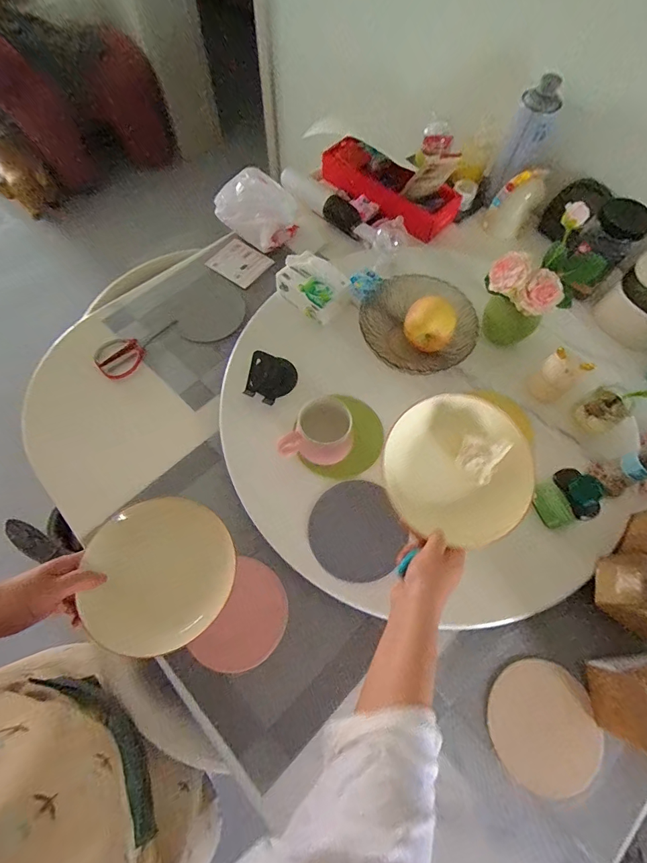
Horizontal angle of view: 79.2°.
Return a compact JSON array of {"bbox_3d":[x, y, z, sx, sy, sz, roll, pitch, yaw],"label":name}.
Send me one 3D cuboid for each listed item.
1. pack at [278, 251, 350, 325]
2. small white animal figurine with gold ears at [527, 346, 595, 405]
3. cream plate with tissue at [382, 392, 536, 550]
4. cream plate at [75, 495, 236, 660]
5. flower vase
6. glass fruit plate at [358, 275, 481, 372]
[{"bbox_3d":[-0.023,-0.276,0.739,0.134,0.057,0.093,35,71,13],"label":"pack"},{"bbox_3d":[0.396,-0.091,0.667,0.063,0.082,0.050,40,72,15],"label":"small white animal figurine with gold ears"},{"bbox_3d":[0.182,0.054,0.537,0.185,0.031,0.201,0,90,12],"label":"cream plate with tissue"},{"bbox_3d":[-0.192,0.167,0.468,0.167,0.020,0.167,5,65,-11],"label":"cream plate"},{"bbox_3d":[0.353,-0.244,0.666,0.146,0.187,0.124,-29,70,-12],"label":"flower vase"},{"bbox_3d":[0.179,-0.201,0.737,0.205,0.076,0.191,0,67,-1],"label":"glass fruit plate"}]

